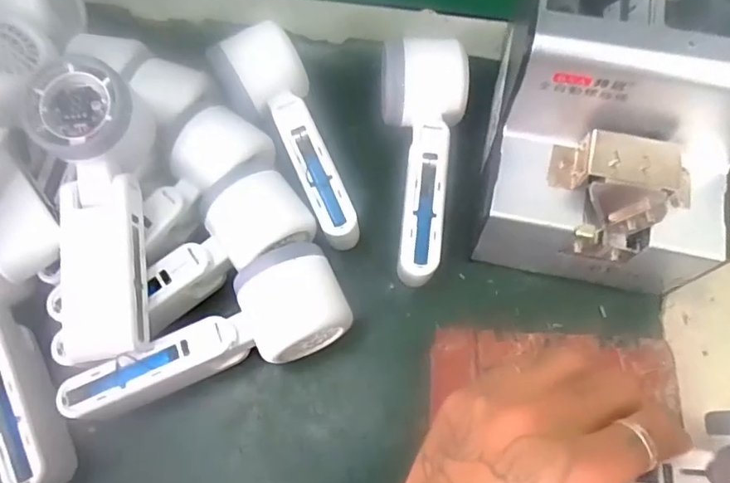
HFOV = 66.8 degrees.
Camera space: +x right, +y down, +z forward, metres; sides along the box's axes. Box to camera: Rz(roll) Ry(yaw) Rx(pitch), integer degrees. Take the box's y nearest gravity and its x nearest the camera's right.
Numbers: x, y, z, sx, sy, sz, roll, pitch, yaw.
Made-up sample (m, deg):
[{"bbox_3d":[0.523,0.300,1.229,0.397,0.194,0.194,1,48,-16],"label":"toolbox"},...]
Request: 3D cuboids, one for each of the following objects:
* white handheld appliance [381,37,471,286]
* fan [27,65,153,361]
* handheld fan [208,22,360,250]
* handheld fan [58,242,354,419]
[{"bbox_3d":[0.040,-0.051,0.359,0.057,0.053,0.161,-1,68,1],"label":"white handheld appliance"},{"bbox_3d":[-0.153,-0.017,0.320,0.048,0.056,0.163,-7,83,0],"label":"fan"},{"bbox_3d":[-0.045,-0.069,0.368,0.056,0.050,0.156,-27,70,-9],"label":"handheld fan"},{"bbox_3d":[-0.089,0.060,0.324,0.160,0.047,0.059,-27,70,-9],"label":"handheld fan"}]

